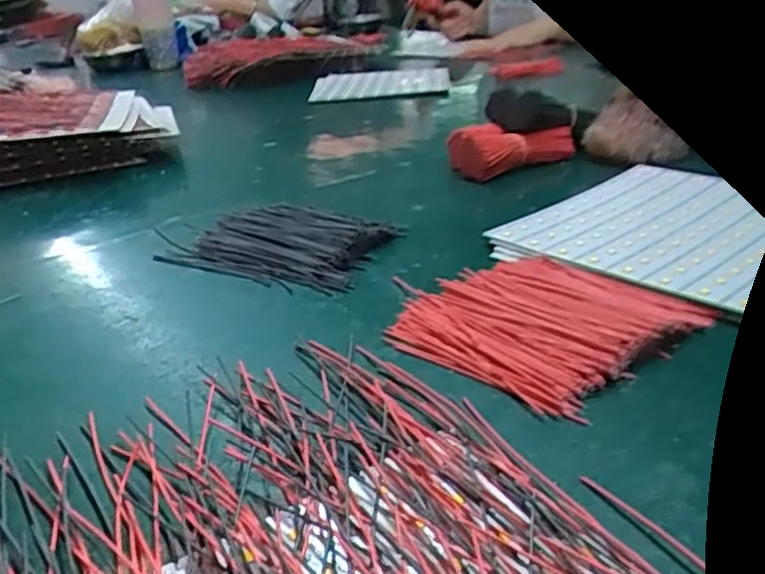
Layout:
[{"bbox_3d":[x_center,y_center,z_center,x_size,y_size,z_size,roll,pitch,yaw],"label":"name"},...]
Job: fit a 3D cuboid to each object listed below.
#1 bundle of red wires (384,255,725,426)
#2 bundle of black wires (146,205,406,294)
[{"bbox_3d":[0.087,0.015,0.387,0.136,0.013,0.128,21,37,40],"label":"bundle of red wires"},{"bbox_3d":[-0.081,-0.038,0.522,0.166,0.021,0.101,11,31,27],"label":"bundle of black wires"}]

